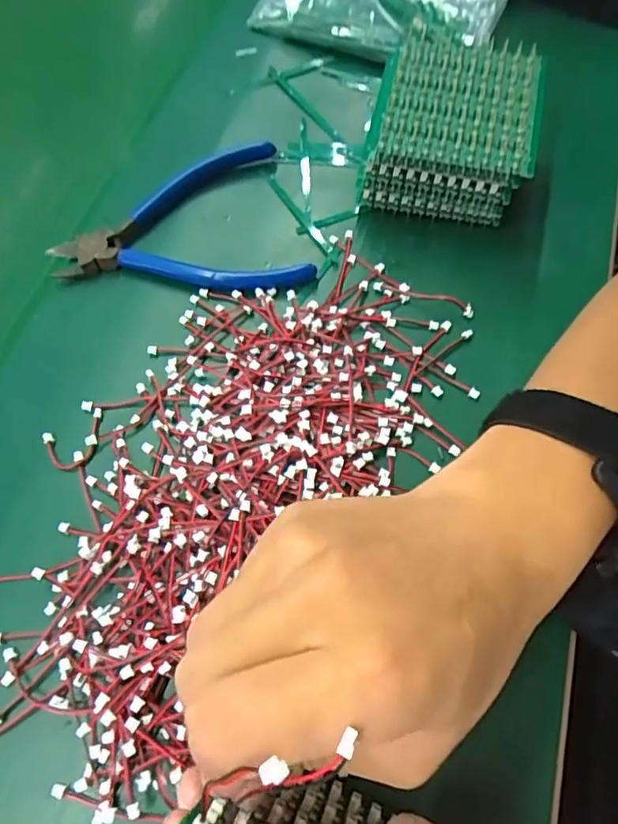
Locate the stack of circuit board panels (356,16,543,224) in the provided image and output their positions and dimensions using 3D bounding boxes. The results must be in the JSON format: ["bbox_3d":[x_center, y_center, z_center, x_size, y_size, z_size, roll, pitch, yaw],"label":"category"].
[{"bbox_3d":[0.081,-0.159,0.324,0.084,0.056,0.090,12,65,8],"label":"stack of circuit board panels"}]

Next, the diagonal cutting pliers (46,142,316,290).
[{"bbox_3d":[-0.077,-0.104,0.327,0.137,0.015,0.106,-15,64,-5],"label":"diagonal cutting pliers"}]

